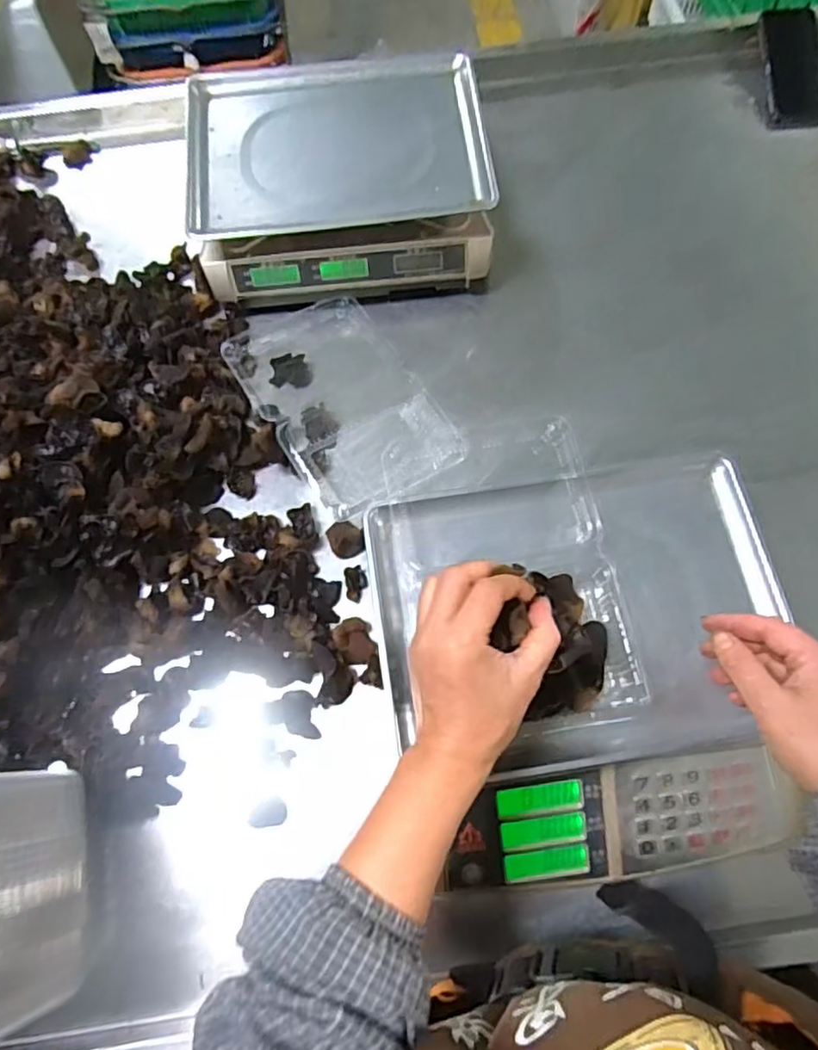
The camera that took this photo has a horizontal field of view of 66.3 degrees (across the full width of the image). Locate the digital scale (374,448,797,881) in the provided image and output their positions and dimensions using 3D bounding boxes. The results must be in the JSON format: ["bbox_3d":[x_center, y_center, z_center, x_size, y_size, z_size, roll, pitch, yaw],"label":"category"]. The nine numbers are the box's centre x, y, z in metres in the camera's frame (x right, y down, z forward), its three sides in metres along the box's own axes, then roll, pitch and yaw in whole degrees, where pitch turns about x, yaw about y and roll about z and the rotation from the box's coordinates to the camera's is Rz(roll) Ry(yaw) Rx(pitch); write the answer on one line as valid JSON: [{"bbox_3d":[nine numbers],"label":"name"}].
[{"bbox_3d":[0.151,0.125,0.553,0.337,0.111,0.346,-9,69,-2],"label":"digital scale"}]

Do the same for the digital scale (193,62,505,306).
[{"bbox_3d":[-0.082,-0.417,0.764,0.340,0.120,0.268,-6,69,-1],"label":"digital scale"}]

